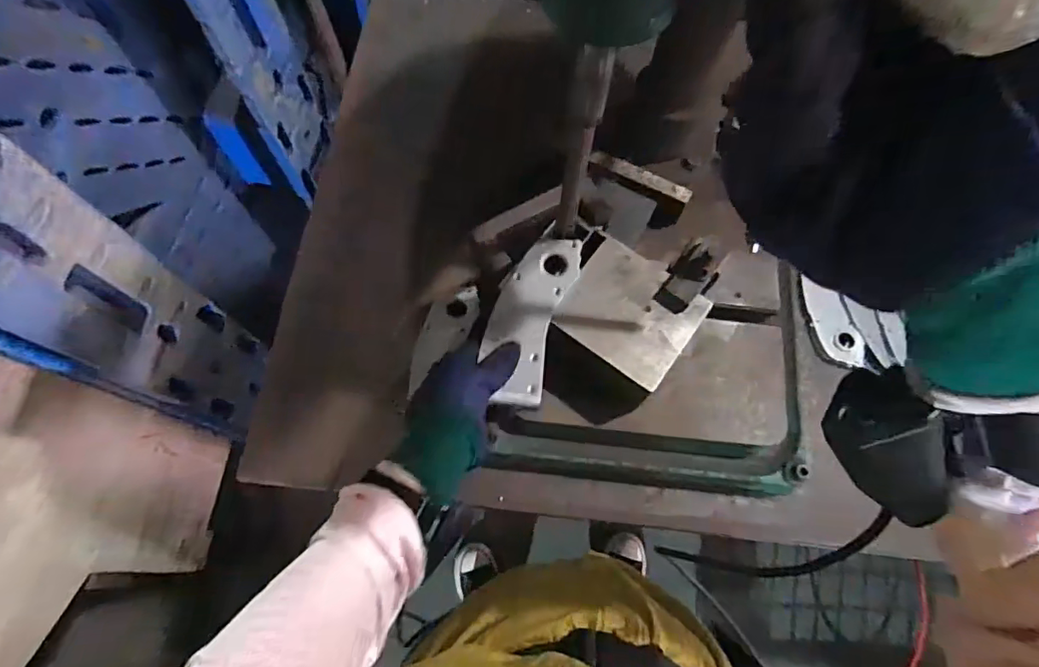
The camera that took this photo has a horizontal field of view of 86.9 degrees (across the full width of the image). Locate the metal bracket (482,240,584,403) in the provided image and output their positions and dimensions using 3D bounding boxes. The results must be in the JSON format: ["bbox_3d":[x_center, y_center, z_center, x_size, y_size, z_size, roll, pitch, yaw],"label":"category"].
[{"bbox_3d":[0.008,-0.016,0.526,0.069,0.010,0.170,14,74,4],"label":"metal bracket"}]

